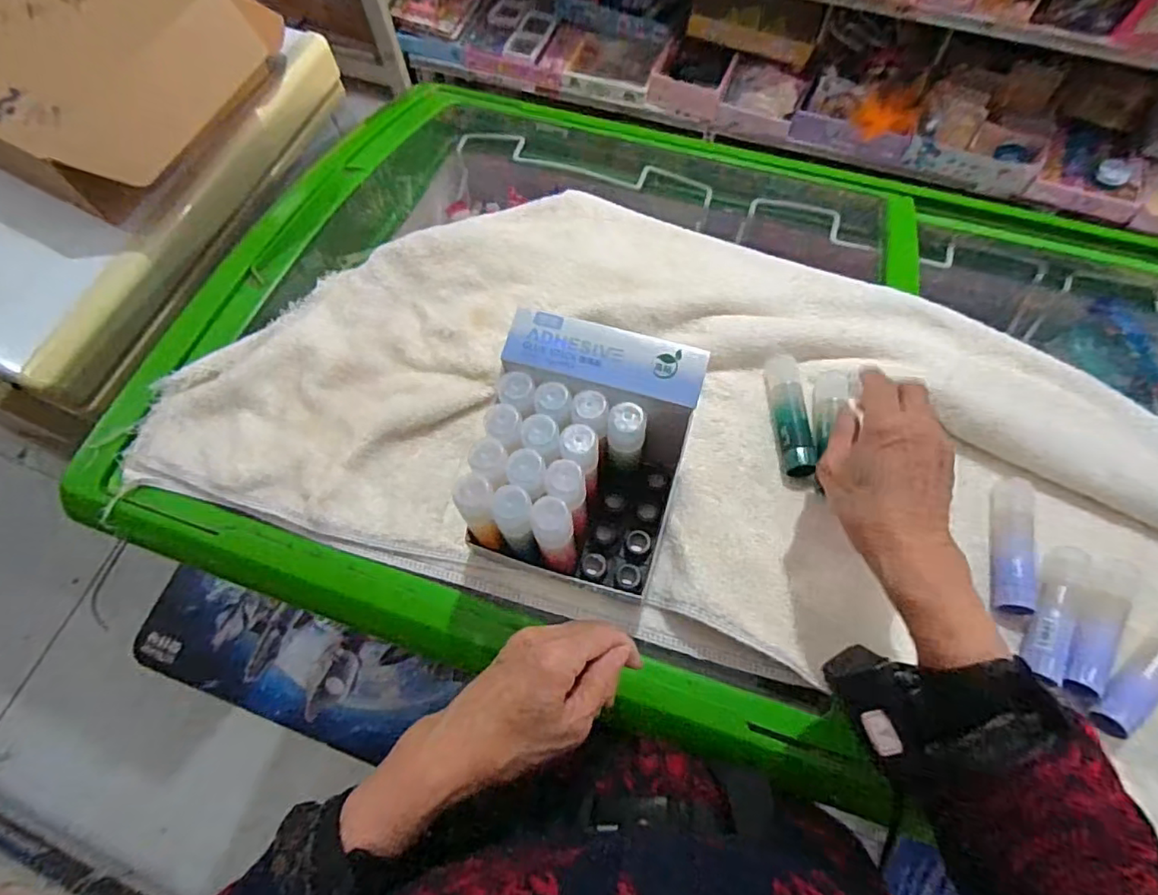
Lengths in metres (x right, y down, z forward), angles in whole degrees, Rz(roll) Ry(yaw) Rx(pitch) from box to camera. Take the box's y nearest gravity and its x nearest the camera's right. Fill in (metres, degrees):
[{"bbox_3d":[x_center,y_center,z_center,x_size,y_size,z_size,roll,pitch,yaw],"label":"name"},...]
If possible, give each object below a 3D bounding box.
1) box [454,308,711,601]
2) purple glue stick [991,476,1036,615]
[{"bbox_3d":[0.003,0.009,0.393,0.124,0.101,0.144,15,70,8],"label":"box"},{"bbox_3d":[0.308,0.066,0.422,0.023,0.020,0.099,16,70,8],"label":"purple glue stick"}]

